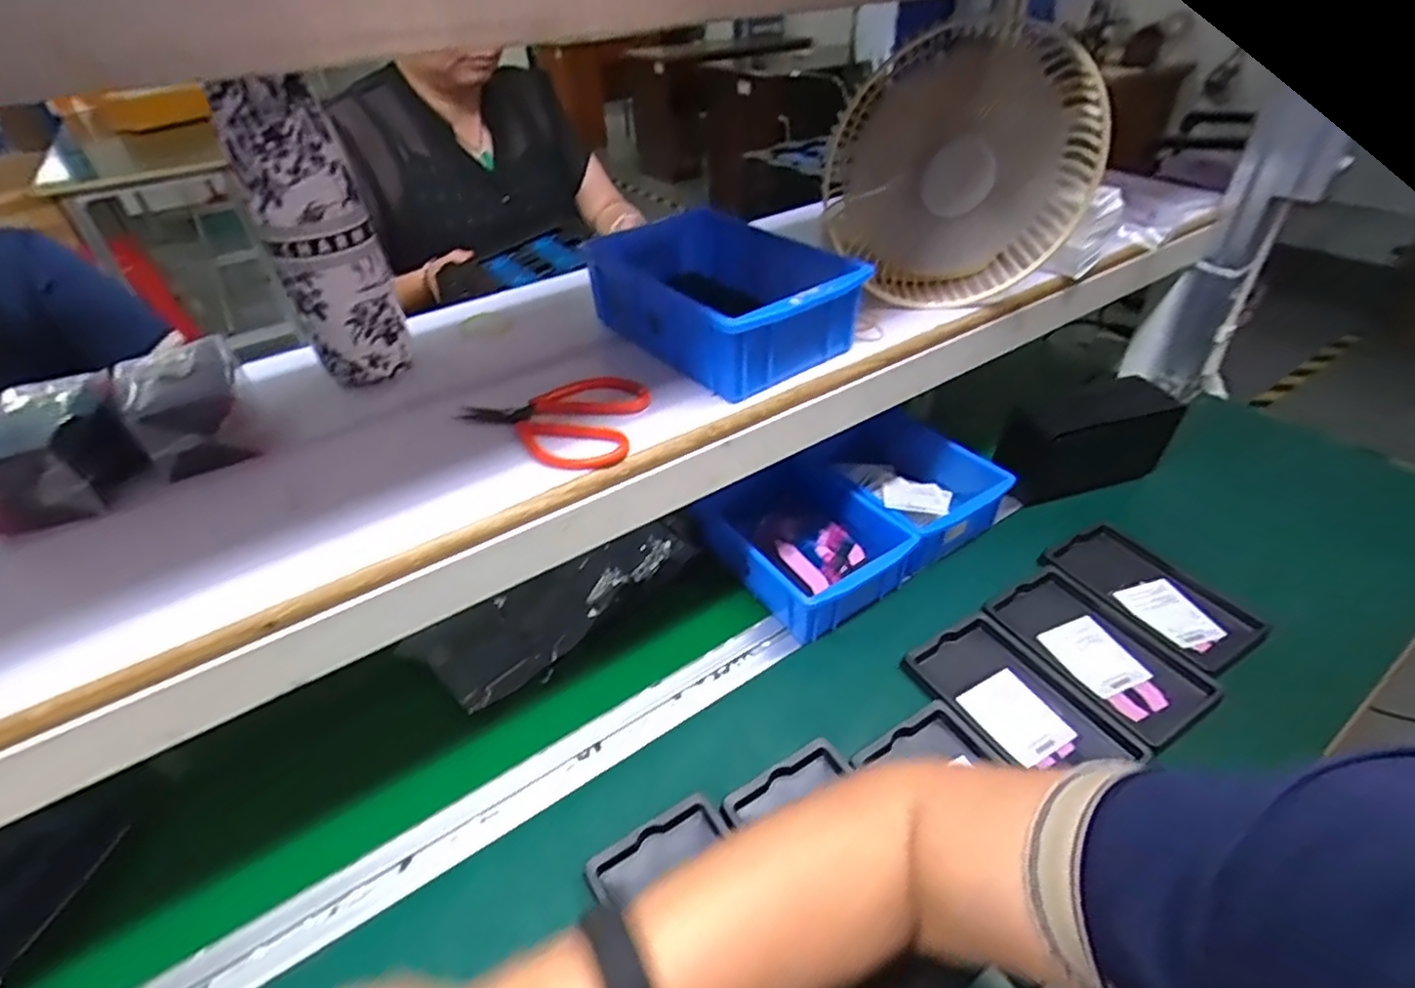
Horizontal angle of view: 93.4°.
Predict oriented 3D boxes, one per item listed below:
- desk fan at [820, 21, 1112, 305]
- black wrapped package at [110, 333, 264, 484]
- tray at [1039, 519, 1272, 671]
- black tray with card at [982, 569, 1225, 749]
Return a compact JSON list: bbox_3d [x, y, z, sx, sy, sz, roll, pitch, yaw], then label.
[{"bbox_3d":[0.204,-0.260,0.553,0.204,0.182,0.132,7,40,13],"label":"desk fan"},{"bbox_3d":[-0.332,-0.058,0.429,0.066,0.053,0.094,-23,42,-23],"label":"black wrapped package"},{"bbox_3d":[0.407,0.086,0.609,0.097,0.017,0.164,-23,42,-23],"label":"tray"},{"bbox_3d":[0.330,0.128,0.561,0.099,0.014,0.160,-24,43,-24],"label":"black tray with card"}]

